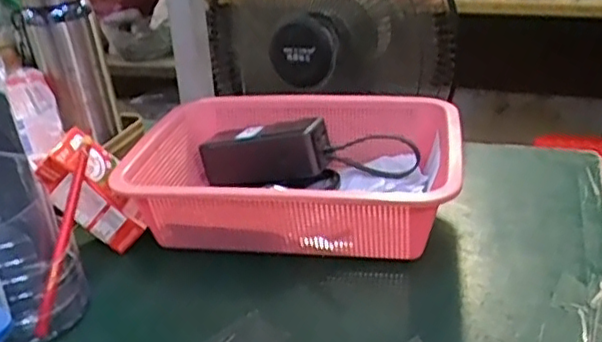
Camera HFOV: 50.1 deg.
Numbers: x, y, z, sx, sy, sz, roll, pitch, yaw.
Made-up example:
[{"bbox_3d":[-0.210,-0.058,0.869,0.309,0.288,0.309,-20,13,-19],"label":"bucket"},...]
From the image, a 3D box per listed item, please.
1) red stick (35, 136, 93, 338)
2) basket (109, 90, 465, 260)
[{"bbox_3d":[-0.187,0.050,0.507,0.012,0.156,0.011,6,-12,21],"label":"red stick"},{"bbox_3d":[-0.004,0.004,0.633,0.303,0.090,0.220,1,26,11],"label":"basket"}]

